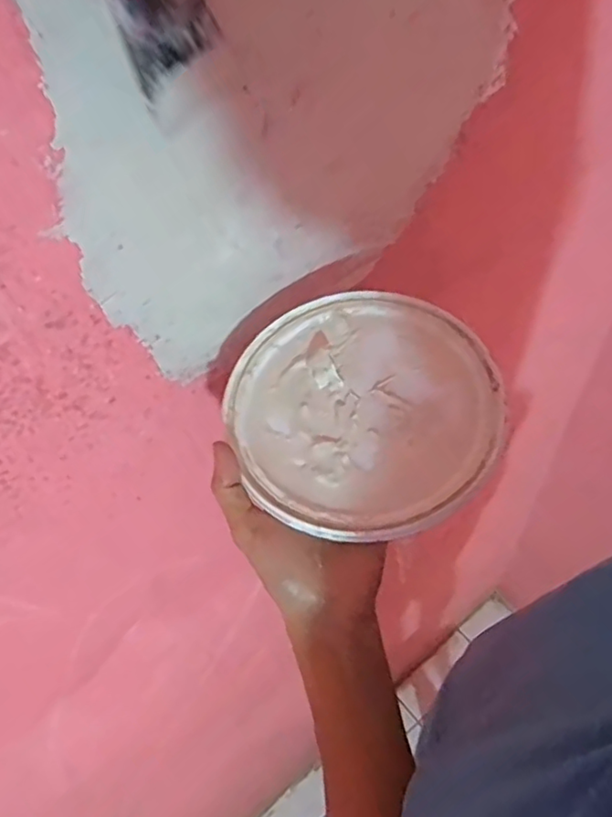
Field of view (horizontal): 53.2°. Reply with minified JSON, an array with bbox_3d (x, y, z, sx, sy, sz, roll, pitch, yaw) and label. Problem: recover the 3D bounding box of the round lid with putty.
[{"bbox_3d":[0.037,-0.004,0.398,0.169,0.021,0.176,-3,54,4],"label":"round lid with putty"}]

